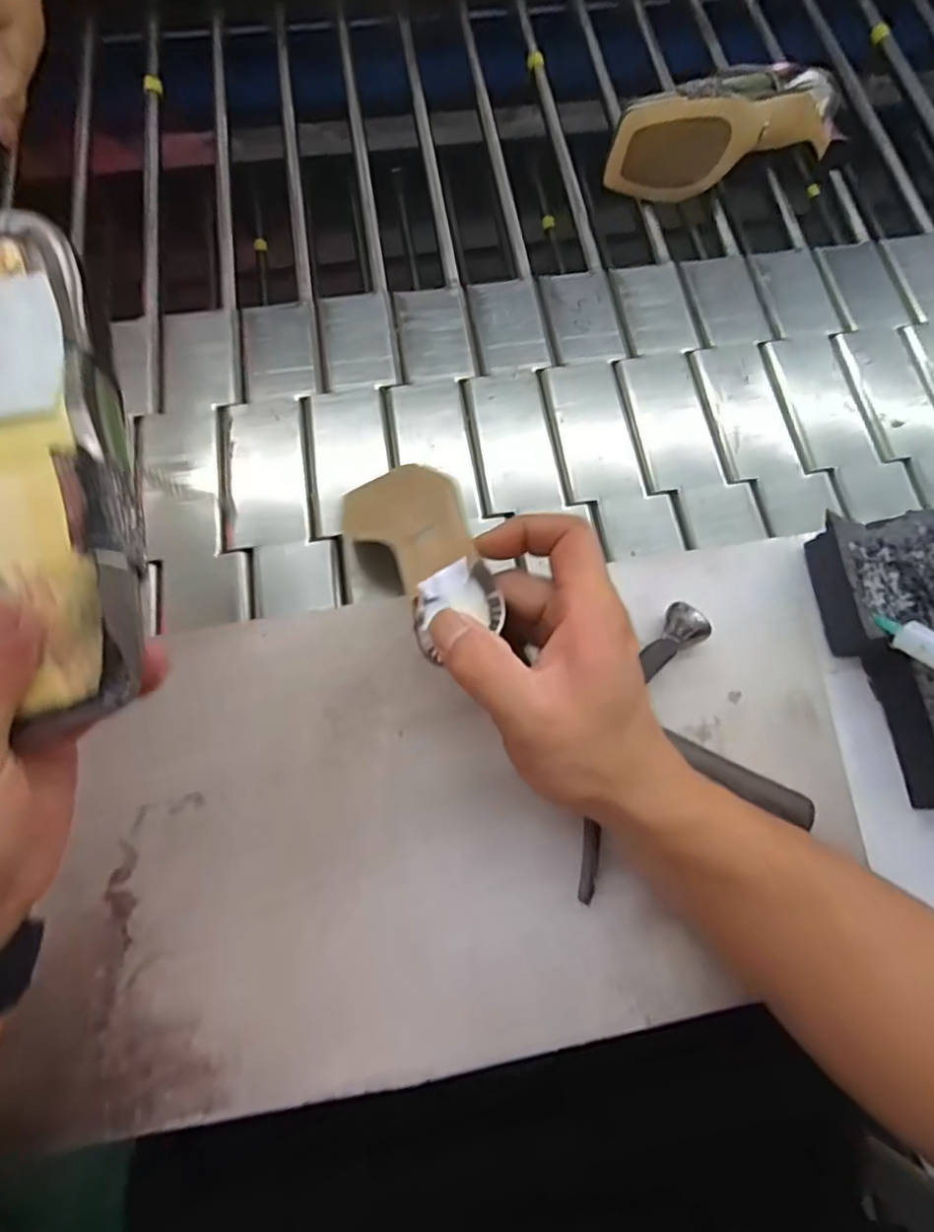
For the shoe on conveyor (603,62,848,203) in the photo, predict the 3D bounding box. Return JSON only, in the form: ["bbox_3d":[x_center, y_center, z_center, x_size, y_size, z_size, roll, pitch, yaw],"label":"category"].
[{"bbox_3d":[0.229,-0.424,0.550,0.215,0.087,0.079,-12,72,-6],"label":"shoe on conveyor"}]

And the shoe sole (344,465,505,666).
[{"bbox_3d":[-0.030,-0.049,0.365,0.065,0.021,0.221,-21,34,-9],"label":"shoe sole"}]

